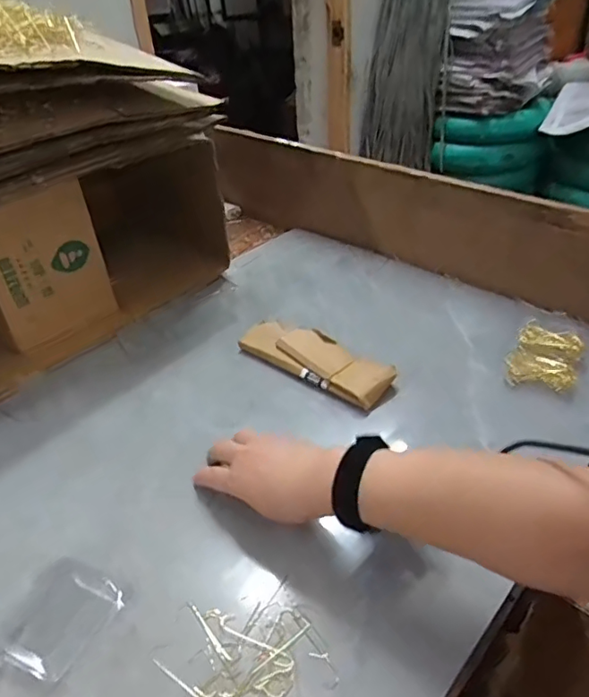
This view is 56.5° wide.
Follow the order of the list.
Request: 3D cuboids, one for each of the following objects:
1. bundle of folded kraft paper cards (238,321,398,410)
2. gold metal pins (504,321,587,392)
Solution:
[{"bbox_3d":[0.026,0.011,0.655,0.193,0.028,0.065,24,44,33],"label":"bundle of folded kraft paper cards"},{"bbox_3d":[0.291,0.007,0.638,0.072,0.019,0.106,17,40,26],"label":"gold metal pins"}]

